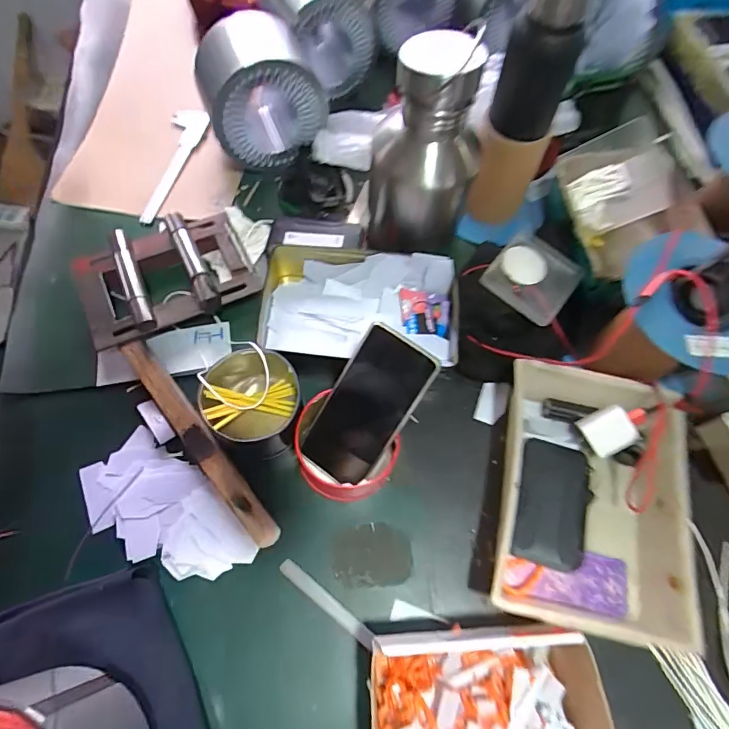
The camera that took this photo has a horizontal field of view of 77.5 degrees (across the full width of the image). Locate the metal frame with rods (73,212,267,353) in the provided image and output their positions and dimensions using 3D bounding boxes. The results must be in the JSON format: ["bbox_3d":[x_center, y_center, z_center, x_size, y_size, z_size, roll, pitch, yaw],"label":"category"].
[{"bbox_3d":[-0.233,-0.103,0.543,0.195,0.053,0.137,-27,69,-14],"label":"metal frame with rods"}]

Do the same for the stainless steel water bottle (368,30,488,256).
[{"bbox_3d":[0.061,-0.215,0.489,0.117,0.200,0.111,5,65,3],"label":"stainless steel water bottle"}]

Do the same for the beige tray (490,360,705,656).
[{"bbox_3d":[0.221,0.131,0.458,0.175,0.071,0.244,14,63,1],"label":"beige tray"}]

